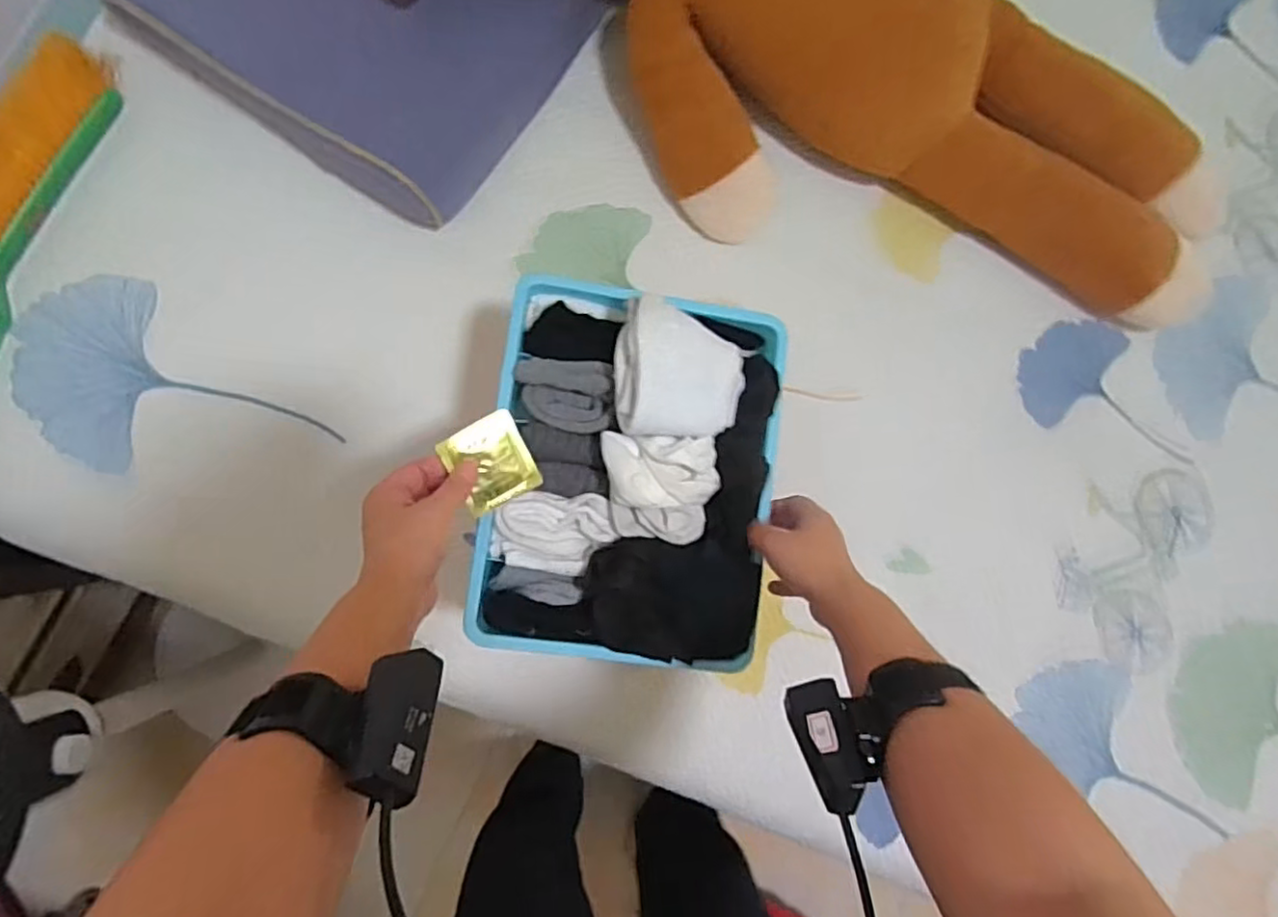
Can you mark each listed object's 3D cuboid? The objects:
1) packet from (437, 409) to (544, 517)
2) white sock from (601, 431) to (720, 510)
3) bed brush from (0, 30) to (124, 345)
[{"bbox_3d":[-0.113,0.004,0.513,0.059,0.008,0.066,-28,102,-11],"label":"packet"},{"bbox_3d":[0.019,0.010,0.527,0.093,0.027,0.058,3,85,-8],"label":"white sock"},{"bbox_3d":[-0.581,-0.216,0.611,0.075,0.062,0.361,24,83,-6],"label":"bed brush"}]

